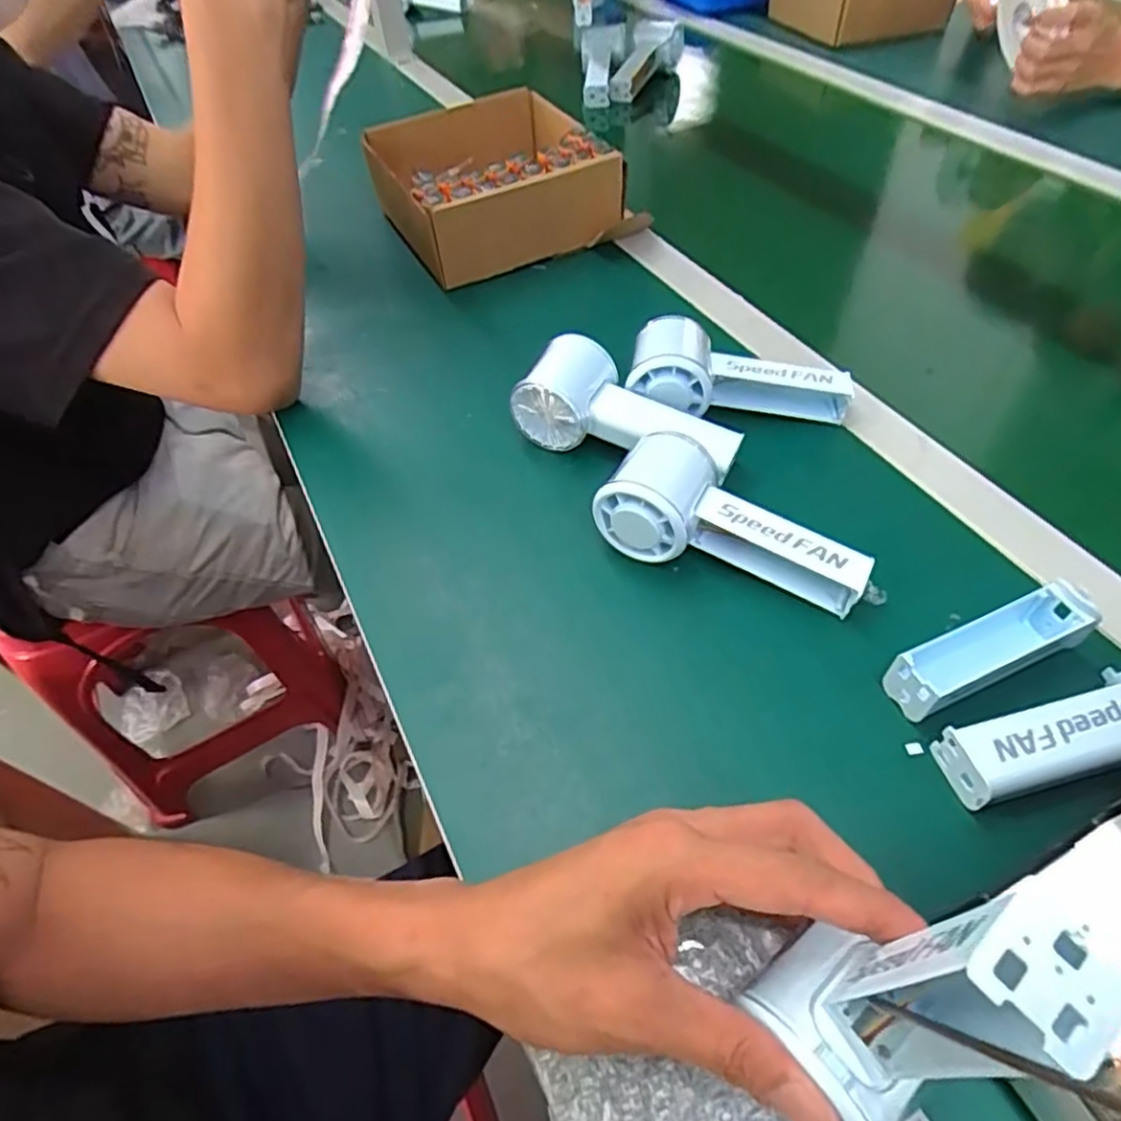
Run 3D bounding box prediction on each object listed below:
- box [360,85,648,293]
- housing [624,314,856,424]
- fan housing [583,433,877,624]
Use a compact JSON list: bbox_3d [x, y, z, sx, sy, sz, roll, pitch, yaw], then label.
[{"bbox_3d":[-0.061,-0.370,0.659,0.214,0.077,0.206,-18,52,-10],"label":"box"},{"bbox_3d":[0.121,-0.136,0.479,0.156,0.048,0.074,-3,50,-1],"label":"housing"},{"bbox_3d":[0.101,-0.027,0.392,0.148,0.052,0.065,17,52,15],"label":"fan housing"}]

